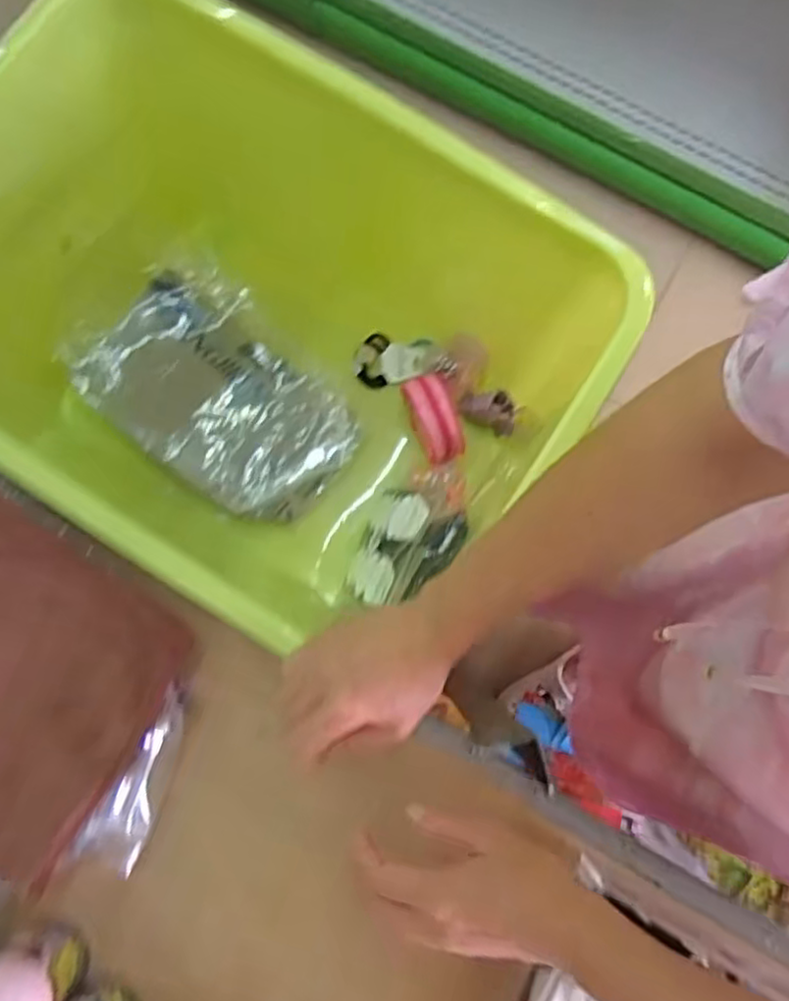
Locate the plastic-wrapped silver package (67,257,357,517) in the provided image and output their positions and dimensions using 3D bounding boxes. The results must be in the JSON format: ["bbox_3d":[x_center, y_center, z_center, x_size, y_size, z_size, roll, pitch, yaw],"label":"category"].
[{"bbox_3d":[-0.194,-0.113,0.760,0.295,0.051,0.199,44,82,7],"label":"plastic-wrapped silver package"}]

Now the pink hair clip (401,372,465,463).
[{"bbox_3d":[0.044,-0.090,0.746,0.044,0.023,0.094,-23,97,-4],"label":"pink hair clip"}]

